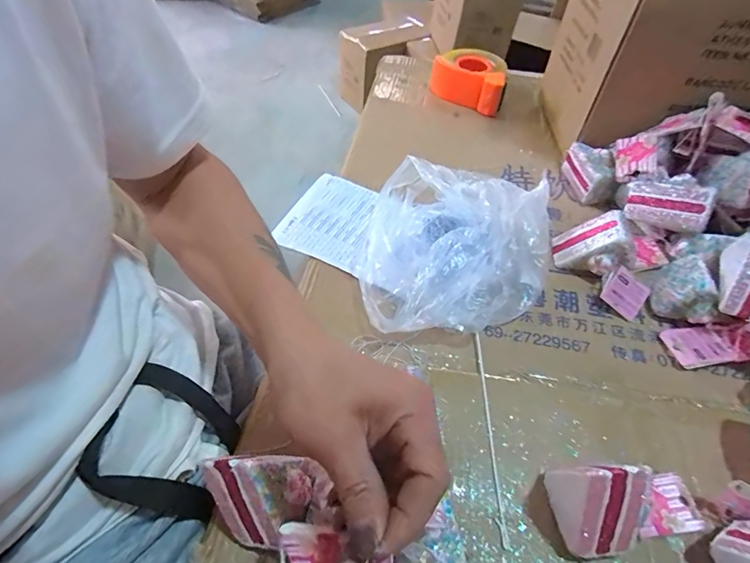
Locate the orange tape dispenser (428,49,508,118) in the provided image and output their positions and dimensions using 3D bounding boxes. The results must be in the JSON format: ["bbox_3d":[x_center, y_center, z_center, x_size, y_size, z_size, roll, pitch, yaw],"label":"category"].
[{"bbox_3d":[0.171,-0.378,0.796,0.134,0.053,0.144,14,52,9],"label":"orange tape dispenser"}]

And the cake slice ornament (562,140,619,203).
[{"bbox_3d":[0.310,-0.160,0.625,0.040,0.060,0.094,-6,52,-7],"label":"cake slice ornament"}]

